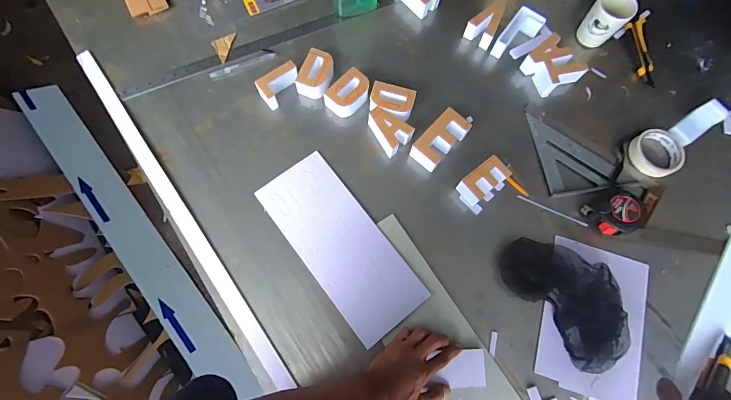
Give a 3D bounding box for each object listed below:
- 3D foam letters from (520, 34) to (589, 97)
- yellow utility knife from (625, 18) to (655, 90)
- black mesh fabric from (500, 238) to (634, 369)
[{"bbox_3d":[0.381,-0.273,0.731,0.088,0.051,0.102,-32,78,-10],"label":"3D foam letters"},{"bbox_3d":[0.580,-0.314,0.758,0.044,0.017,0.162,3,74,-1],"label":"yellow utility knife"},{"bbox_3d":[0.352,0.159,0.612,0.149,0.038,0.246,-36,78,-11],"label":"black mesh fabric"}]

